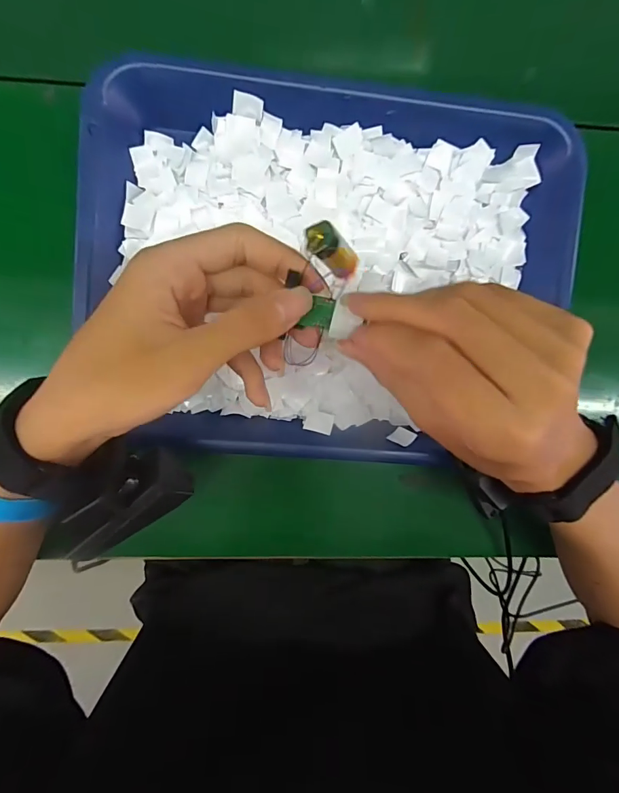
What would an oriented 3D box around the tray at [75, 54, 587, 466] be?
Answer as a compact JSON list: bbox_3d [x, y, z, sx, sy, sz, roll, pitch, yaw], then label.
[{"bbox_3d":[0.015,-0.084,0.291,0.331,0.035,0.260,7,93,-5],"label":"tray"}]

